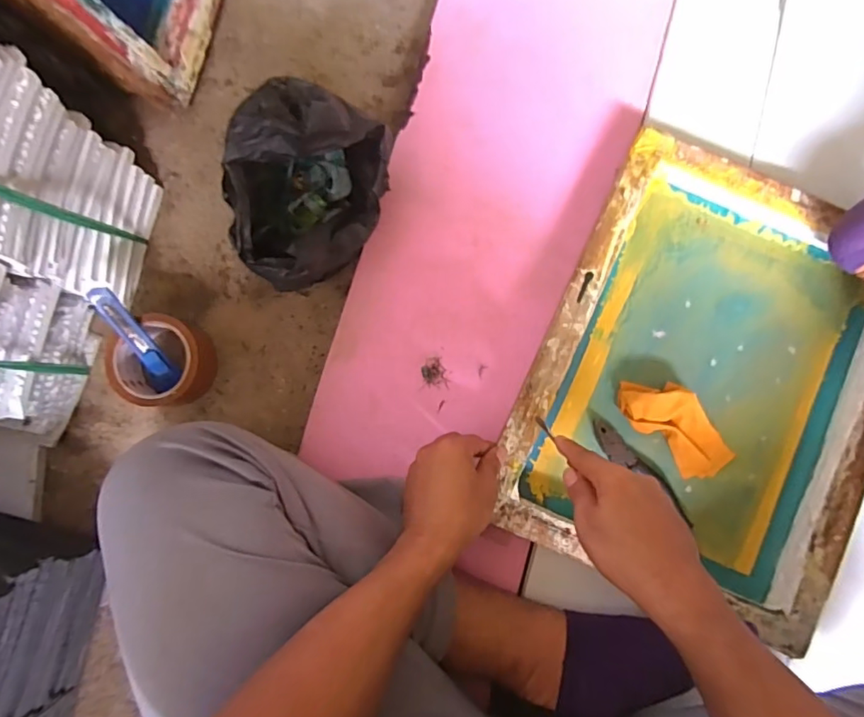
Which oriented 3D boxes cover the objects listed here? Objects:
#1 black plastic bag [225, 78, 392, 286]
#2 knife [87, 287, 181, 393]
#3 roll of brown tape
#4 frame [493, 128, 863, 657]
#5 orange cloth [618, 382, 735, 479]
[{"bbox_3d":[-0.126,-0.159,0.536,0.130,0.162,0.173,20,87,3],"label":"black plastic bag"},{"bbox_3d":[-0.317,-0.021,0.558,0.032,0.023,0.129,-21,124,0],"label":"knife"},{"bbox_3d":[-0.298,0.005,0.579,0.099,0.055,0.097,0,86,1],"label":"roll of brown tape"},{"bbox_3d":[0.295,0.021,0.555,0.341,0.053,0.438,25,87,3],"label":"frame"},{"bbox_3d":[0.270,0.072,0.567,0.067,0.032,0.136,-45,86,-2],"label":"orange cloth"}]

